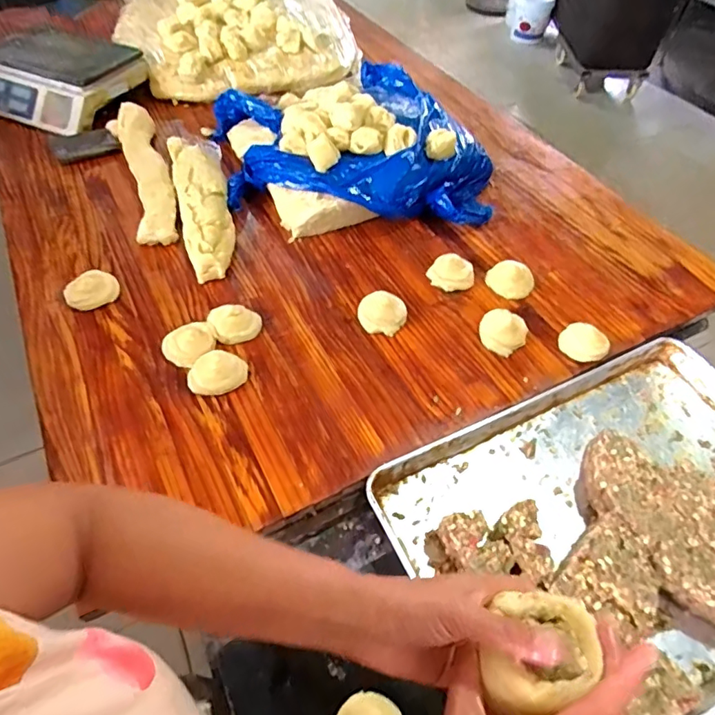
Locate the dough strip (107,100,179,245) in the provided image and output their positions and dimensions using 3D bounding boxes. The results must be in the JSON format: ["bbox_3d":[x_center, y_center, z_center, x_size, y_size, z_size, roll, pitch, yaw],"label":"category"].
[{"bbox_3d":[-0.458,-0.404,1.077,0.101,0.059,0.467,-16,55,-15],"label":"dough strip"}]

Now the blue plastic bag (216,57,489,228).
[{"bbox_3d":[-0.017,-0.459,1.112,0.557,0.094,0.604,-25,57,-20],"label":"blue plastic bag"}]

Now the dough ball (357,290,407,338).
[{"bbox_3d":[0.043,-0.077,0.867,0.079,0.038,0.073,1,52,-2],"label":"dough ball"}]

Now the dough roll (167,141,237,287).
[{"bbox_3d":[-0.318,-0.337,1.036,0.102,0.049,0.469,-13,54,-13],"label":"dough roll"}]

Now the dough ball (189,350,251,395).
[{"bbox_3d":[-0.215,0.022,0.779,0.091,0.034,0.069,-13,54,-12],"label":"dough ball"}]

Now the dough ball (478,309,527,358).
[{"bbox_3d":[0.245,-0.044,0.854,0.077,0.030,0.083,1,52,-2],"label":"dough ball"}]

